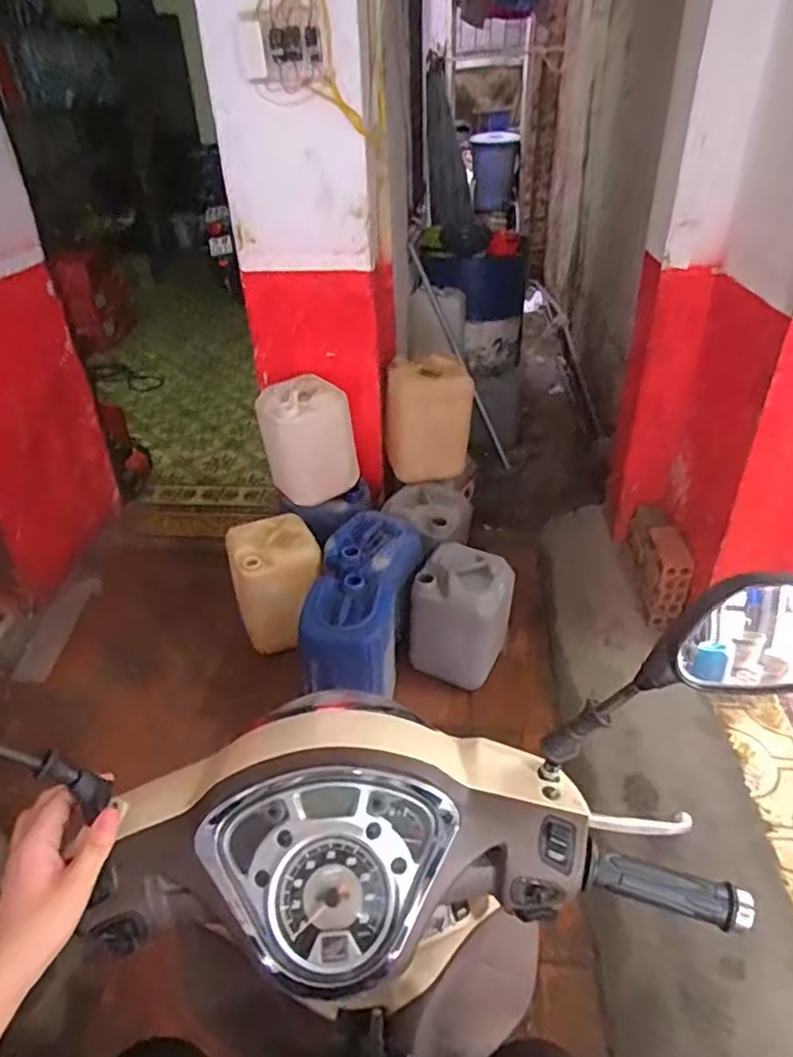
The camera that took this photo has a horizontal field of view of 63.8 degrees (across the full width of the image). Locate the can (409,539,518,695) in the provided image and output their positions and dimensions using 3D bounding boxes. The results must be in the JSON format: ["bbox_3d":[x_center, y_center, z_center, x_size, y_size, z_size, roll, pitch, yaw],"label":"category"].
[{"bbox_3d":[0.200,0.259,1.934,0.277,0.343,0.230,11,36,19],"label":"can"}]

